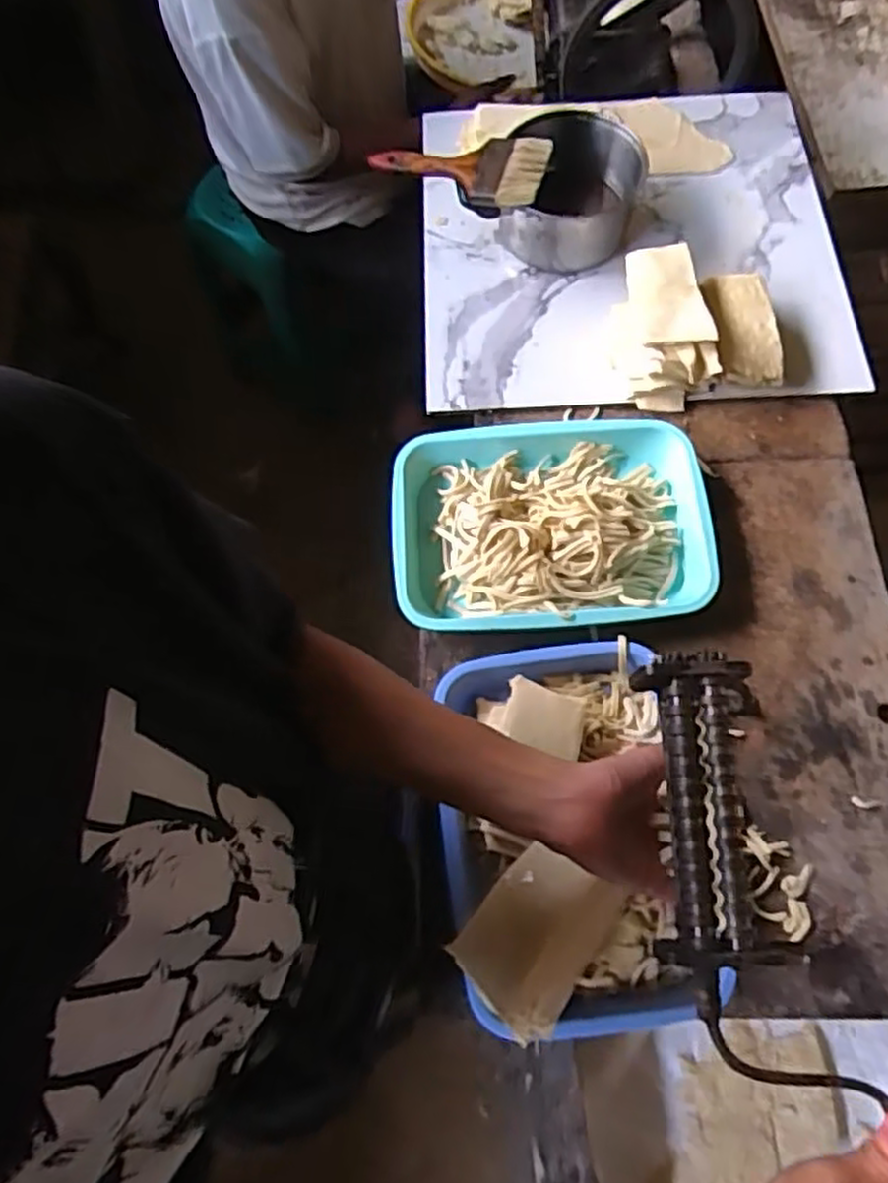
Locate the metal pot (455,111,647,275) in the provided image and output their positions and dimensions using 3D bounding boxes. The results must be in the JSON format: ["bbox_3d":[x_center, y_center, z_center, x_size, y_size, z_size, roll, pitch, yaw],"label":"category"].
[{"bbox_3d":[0.137,-0.458,0.878,0.166,0.107,0.180,0,71,1],"label":"metal pot"}]

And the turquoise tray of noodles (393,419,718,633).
[{"bbox_3d":[0.110,-0.067,0.753,0.324,0.066,0.224,-3,71,1],"label":"turquoise tray of noodles"}]

